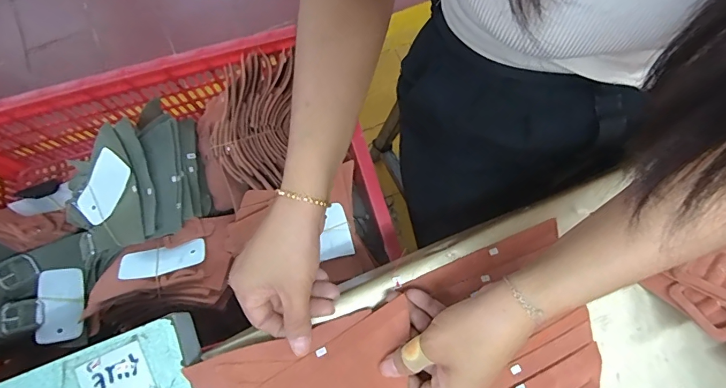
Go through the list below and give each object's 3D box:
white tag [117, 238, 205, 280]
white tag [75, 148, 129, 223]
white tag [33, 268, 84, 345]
[{"bbox_3d":[-0.260,0.086,0.553,0.104,0.005,0.051,-12,41,-12],"label":"white tag"},{"bbox_3d":[-0.347,-0.008,0.567,0.052,0.010,0.106,41,108,10],"label":"white tag"},{"bbox_3d":[-0.421,0.154,0.591,0.052,0.009,0.104,-3,57,-29],"label":"white tag"}]

